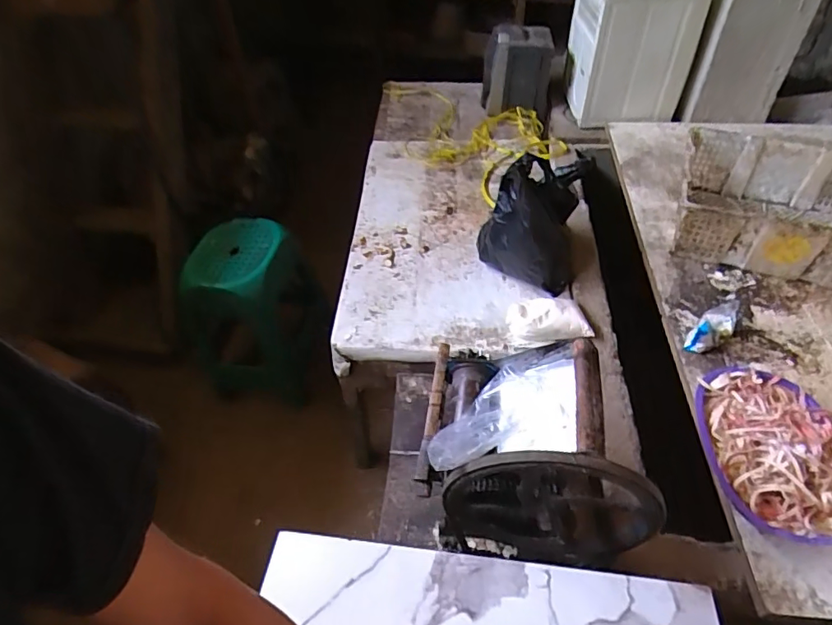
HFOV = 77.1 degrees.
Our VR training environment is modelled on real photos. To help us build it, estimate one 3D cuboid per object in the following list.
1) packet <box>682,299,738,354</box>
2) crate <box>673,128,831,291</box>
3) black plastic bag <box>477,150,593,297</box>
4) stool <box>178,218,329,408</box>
[{"bbox_3d":[0.618,0.025,1.072,0.165,0.060,0.061,-37,56,-27],"label":"packet"},{"bbox_3d":[0.885,-0.253,1.254,0.472,0.153,0.399,20,51,19],"label":"crate"},{"bbox_3d":[0.263,-0.207,1.182,0.233,0.284,0.193,6,48,8],"label":"black plastic bag"},{"bbox_3d":[-0.488,-0.009,1.600,0.369,0.498,0.444,-5,48,-2],"label":"stool"}]

